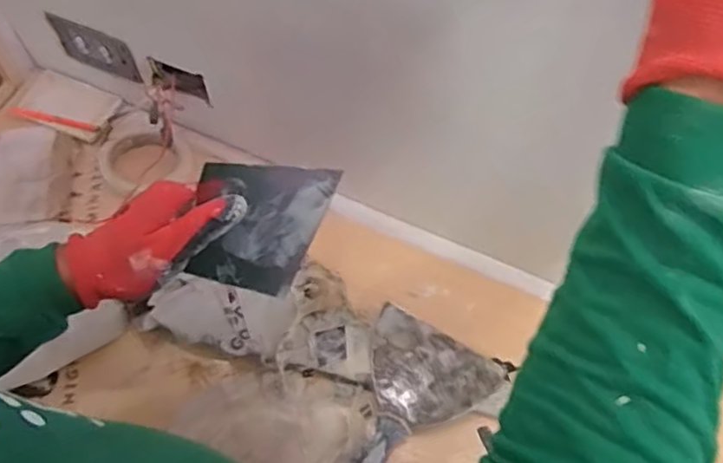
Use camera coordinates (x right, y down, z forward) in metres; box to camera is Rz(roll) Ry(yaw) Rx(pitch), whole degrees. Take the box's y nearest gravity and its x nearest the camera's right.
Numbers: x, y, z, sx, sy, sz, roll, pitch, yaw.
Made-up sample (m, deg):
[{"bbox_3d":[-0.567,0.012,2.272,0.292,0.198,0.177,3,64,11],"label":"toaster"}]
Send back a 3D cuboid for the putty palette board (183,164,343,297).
[{"bbox_3d":[-0.083,-0.004,0.504,0.096,0.133,0.007,12,40,-20],"label":"putty palette board"}]

